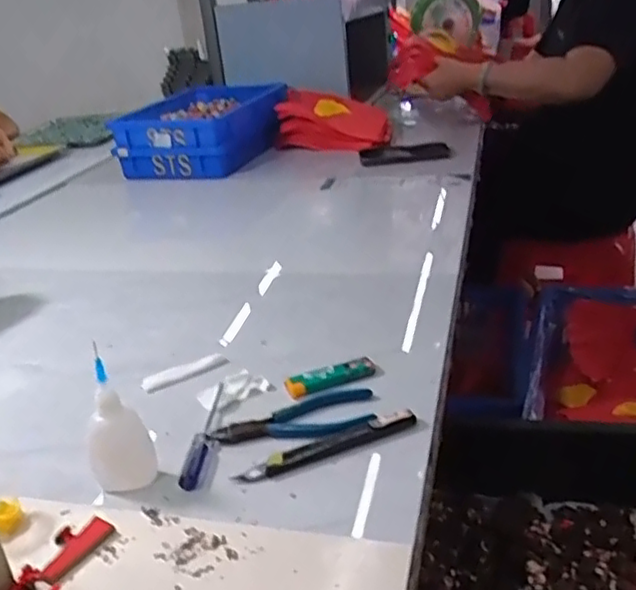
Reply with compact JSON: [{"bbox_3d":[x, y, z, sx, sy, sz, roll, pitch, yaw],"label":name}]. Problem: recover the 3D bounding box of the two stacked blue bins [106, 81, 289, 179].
[{"bbox_3d":[-0.229,-0.352,1.345,0.278,0.129,0.338,4,28,21],"label":"two stacked blue bins"}]

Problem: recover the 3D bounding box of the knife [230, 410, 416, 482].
[{"bbox_3d":[0.008,0.111,0.485,0.139,0.017,0.019,-10,27,-17],"label":"knife"}]

